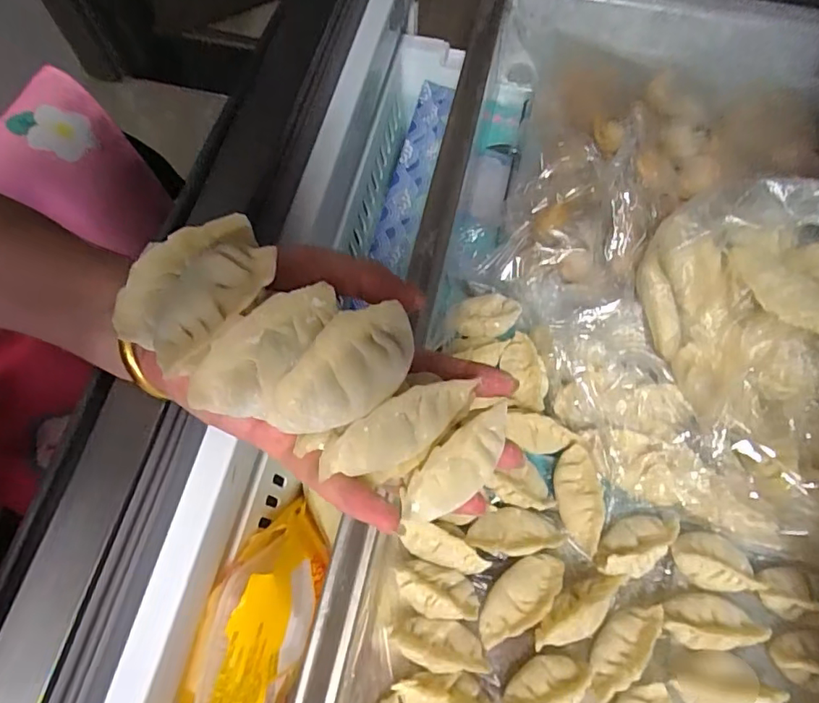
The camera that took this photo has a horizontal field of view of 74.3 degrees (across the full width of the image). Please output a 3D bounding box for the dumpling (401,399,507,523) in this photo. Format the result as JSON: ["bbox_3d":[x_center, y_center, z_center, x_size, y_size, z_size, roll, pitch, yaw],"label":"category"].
[{"bbox_3d":[0.017,0.042,0.220,0.056,0.019,0.028,-35,116,-10],"label":"dumpling"}]

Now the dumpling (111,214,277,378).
[{"bbox_3d":[-0.077,-0.022,0.203,0.051,0.023,0.058,33,79,30],"label":"dumpling"}]

